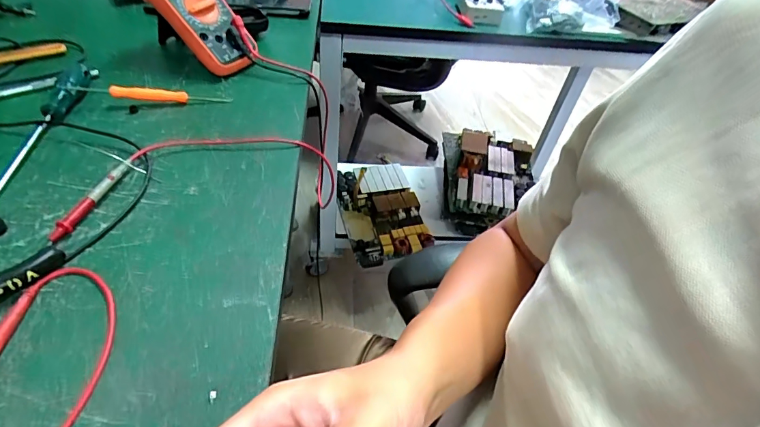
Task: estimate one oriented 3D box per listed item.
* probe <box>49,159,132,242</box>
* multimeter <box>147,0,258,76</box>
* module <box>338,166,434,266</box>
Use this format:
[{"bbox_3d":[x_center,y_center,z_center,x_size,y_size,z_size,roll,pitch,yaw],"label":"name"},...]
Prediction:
[{"bbox_3d":[-0.250,-0.015,0.379,0.013,0.014,0.100,13,46,5],"label":"probe"},{"bbox_3d":[-0.233,-0.257,0.537,0.074,0.046,0.175,-48,109,-25],"label":"multimeter"},{"bbox_3d":[0.004,-0.007,1.198,0.221,0.047,0.334,-6,47,-13],"label":"module"}]

